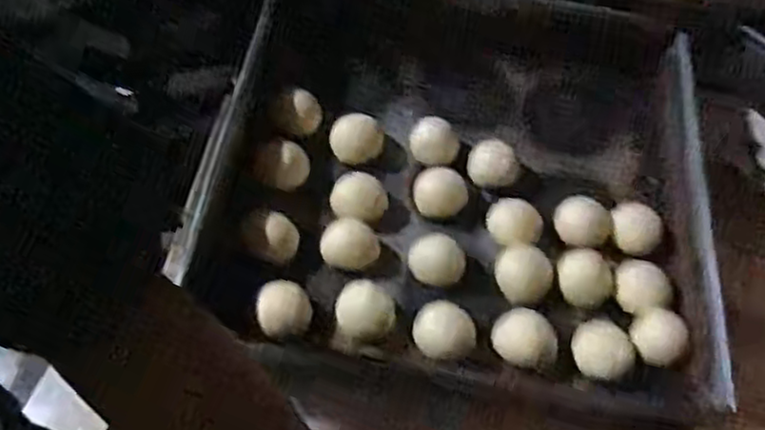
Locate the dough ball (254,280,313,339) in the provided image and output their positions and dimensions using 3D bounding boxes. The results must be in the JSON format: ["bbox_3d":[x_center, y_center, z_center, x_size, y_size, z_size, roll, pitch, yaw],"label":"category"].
[{"bbox_3d":[-0.078,0.074,0.574,0.044,0.027,0.035,-17,60,-15],"label":"dough ball"}]

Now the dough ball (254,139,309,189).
[{"bbox_3d":[-0.090,-0.042,0.652,0.048,0.034,0.042,-6,58,-8],"label":"dough ball"}]

